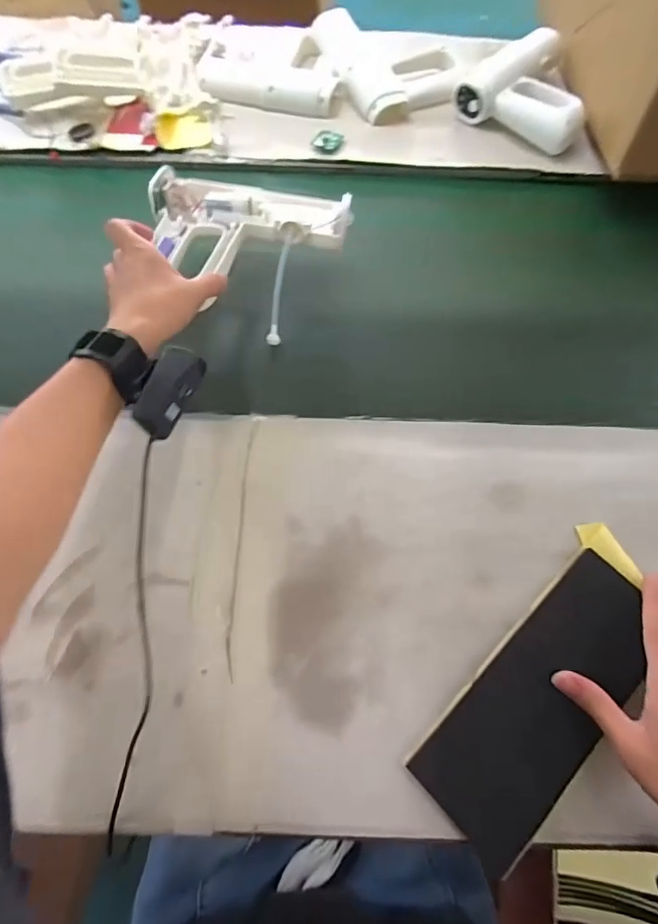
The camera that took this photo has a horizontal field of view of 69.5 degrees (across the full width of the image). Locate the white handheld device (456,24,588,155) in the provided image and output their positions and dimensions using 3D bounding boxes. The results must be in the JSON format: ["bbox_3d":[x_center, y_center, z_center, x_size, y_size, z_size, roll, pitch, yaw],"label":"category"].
[{"bbox_3d":[0.306,-0.542,0.686,0.180,0.047,0.201,37,71,16],"label":"white handheld device"}]

